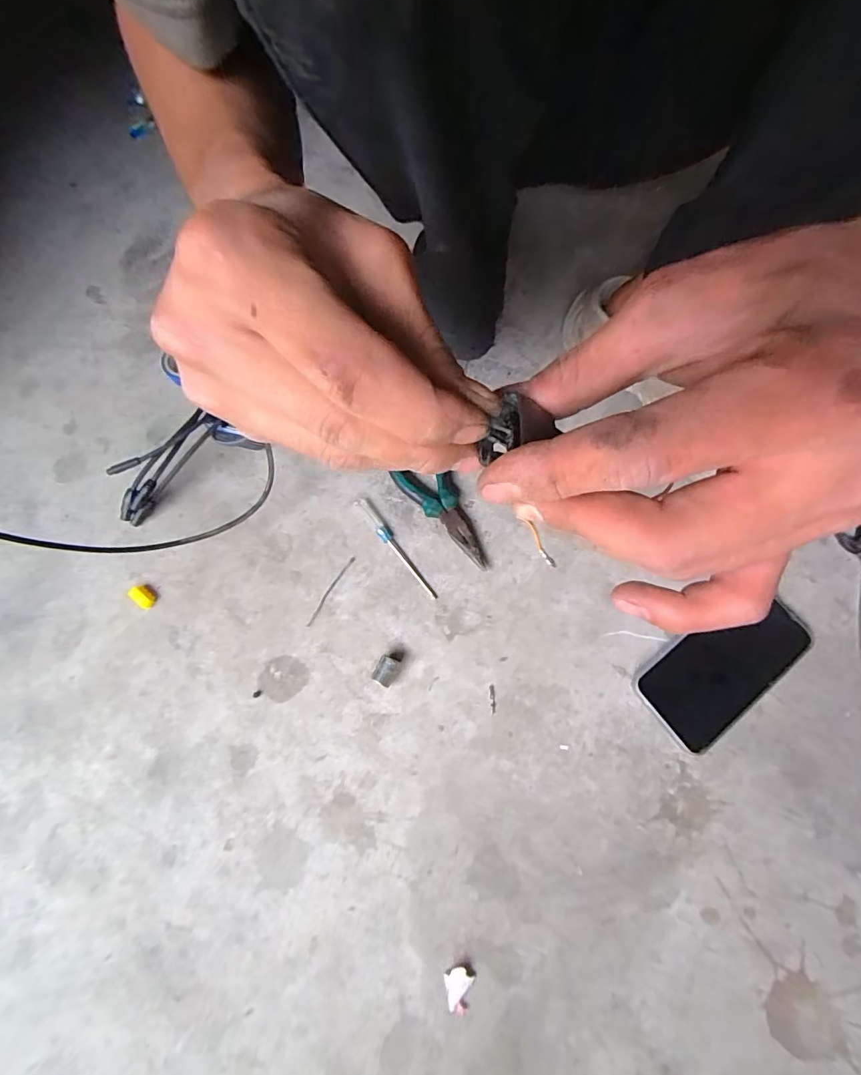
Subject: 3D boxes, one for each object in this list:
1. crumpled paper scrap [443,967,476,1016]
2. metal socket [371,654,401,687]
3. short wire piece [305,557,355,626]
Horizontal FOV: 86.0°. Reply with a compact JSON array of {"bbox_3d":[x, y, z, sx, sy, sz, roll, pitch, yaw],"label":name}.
[{"bbox_3d":[0.021,0.345,0.353,0.022,0.005,0.029,16,74,4],"label":"crumpled paper scrap"},{"bbox_3d":[-0.040,0.119,0.414,0.018,0.017,0.024,28,75,8],"label":"metal socket"},{"bbox_3d":[-0.096,0.051,0.443,0.005,0.004,0.077,31,75,9],"label":"short wire piece"}]

